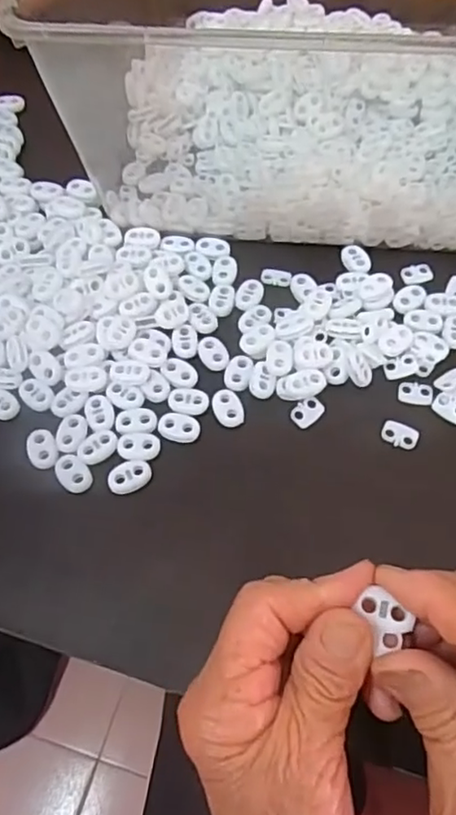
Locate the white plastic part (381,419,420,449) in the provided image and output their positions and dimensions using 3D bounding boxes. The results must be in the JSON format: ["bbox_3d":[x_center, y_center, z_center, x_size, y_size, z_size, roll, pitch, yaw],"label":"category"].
[{"bbox_3d":[0.092,0.014,0.330,0.019,0.004,0.013,28,66,16],"label":"white plastic part"}]

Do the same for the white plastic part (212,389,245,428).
[{"bbox_3d":[0.000,-0.001,0.336,0.015,0.004,0.023,-14,62,-5],"label":"white plastic part"}]

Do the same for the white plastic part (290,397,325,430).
[{"bbox_3d":[0.044,0.002,0.336,0.019,0.005,0.013,-40,67,-18],"label":"white plastic part"}]

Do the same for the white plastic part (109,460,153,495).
[{"bbox_3d":[-0.051,0.035,0.317,0.023,0.004,0.015,-28,64,-13],"label":"white plastic part"}]

